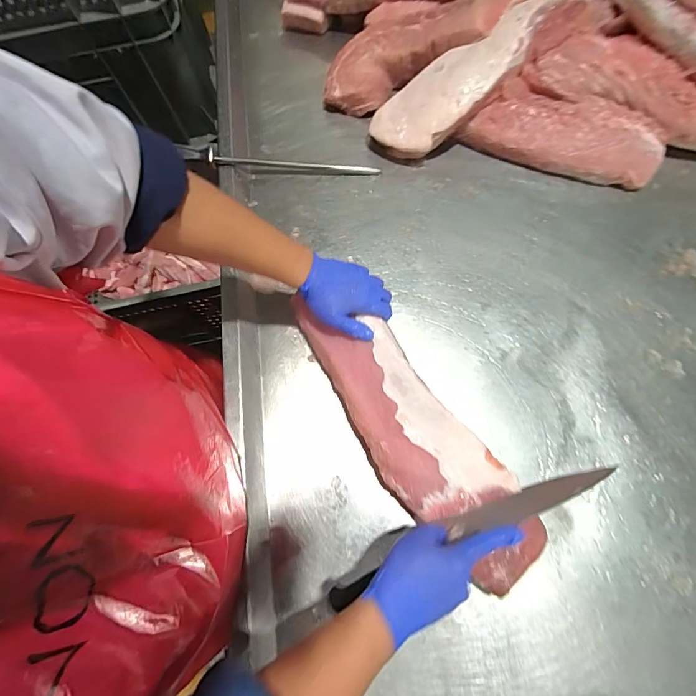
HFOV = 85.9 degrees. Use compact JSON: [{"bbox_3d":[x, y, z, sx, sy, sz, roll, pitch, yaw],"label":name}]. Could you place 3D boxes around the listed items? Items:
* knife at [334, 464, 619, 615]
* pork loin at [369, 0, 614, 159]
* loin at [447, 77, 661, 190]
[{"bbox_3d":[0.144,0.205,0.432,0.352,0.042,0.030,-19,70,-10],"label":"knife"},{"bbox_3d":[0.229,-0.476,0.649,0.405,0.063,0.116,-32,71,9],"label":"pork loin"},{"bbox_3d":[0.371,-0.368,0.654,0.332,0.077,0.101,20,73,10],"label":"loin"}]

